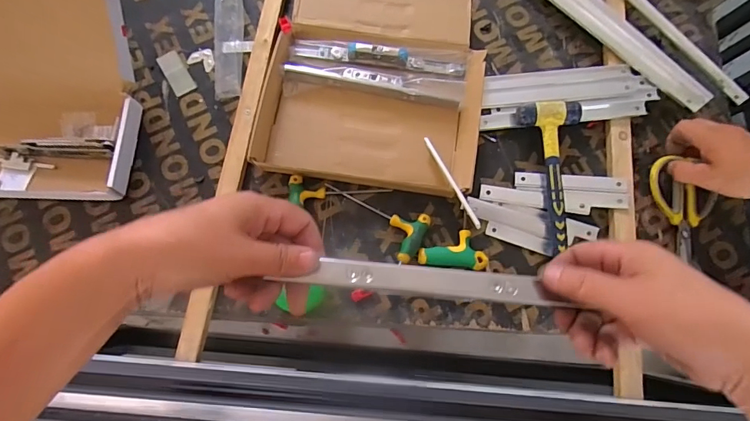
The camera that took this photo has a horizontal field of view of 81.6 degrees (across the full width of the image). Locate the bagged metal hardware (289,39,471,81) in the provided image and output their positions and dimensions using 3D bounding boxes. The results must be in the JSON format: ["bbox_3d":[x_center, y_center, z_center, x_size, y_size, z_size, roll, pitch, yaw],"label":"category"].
[{"bbox_3d":[0.006,-0.216,0.592,0.244,0.018,0.046,8,76,1],"label":"bagged metal hardware"}]

